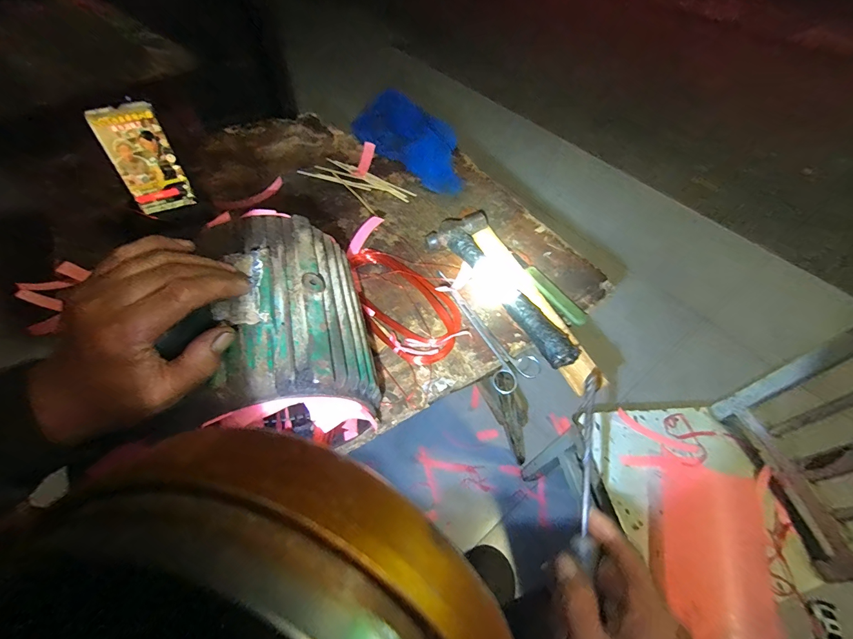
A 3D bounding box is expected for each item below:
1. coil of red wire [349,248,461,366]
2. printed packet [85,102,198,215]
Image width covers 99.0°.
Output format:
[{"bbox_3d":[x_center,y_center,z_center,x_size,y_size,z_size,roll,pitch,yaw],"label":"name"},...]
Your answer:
[{"bbox_3d":[-0.040,-0.029,0.528,0.122,0.027,0.214,-36,64,-24],"label":"coil of red wire"},{"bbox_3d":[-0.382,-0.215,0.497,0.071,0.129,0.011,-22,39,-17],"label":"printed packet"}]

